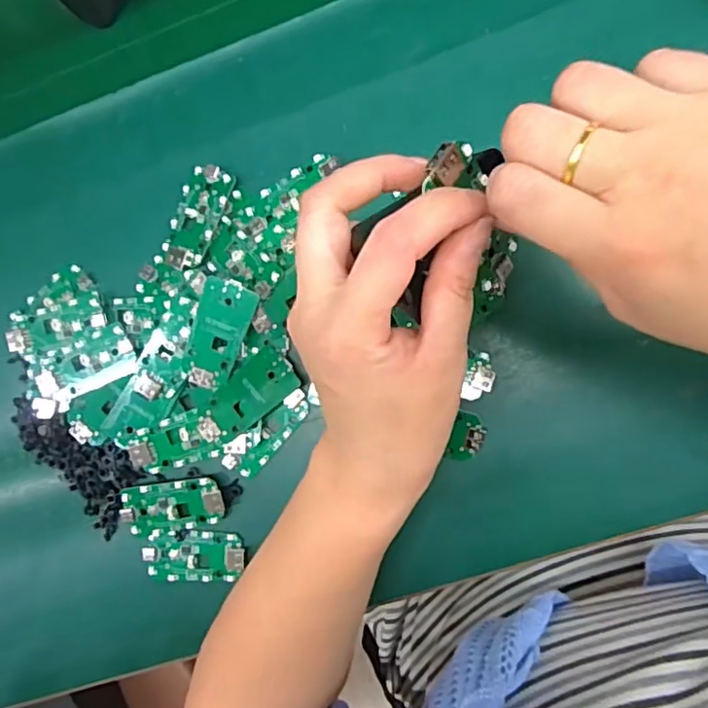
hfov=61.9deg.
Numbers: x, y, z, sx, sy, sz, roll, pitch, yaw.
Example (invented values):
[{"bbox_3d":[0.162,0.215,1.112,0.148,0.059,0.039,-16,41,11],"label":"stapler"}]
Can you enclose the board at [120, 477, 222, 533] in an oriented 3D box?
[{"bbox_3d":[-0.109,0.091,0.356,0.062,0.009,0.029,-7,91,7],"label":"board"}]

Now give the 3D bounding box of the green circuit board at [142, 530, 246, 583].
[{"bbox_3d":[-0.097,0.123,0.358,0.060,0.005,0.032,-1,92,7],"label":"green circuit board"}]

